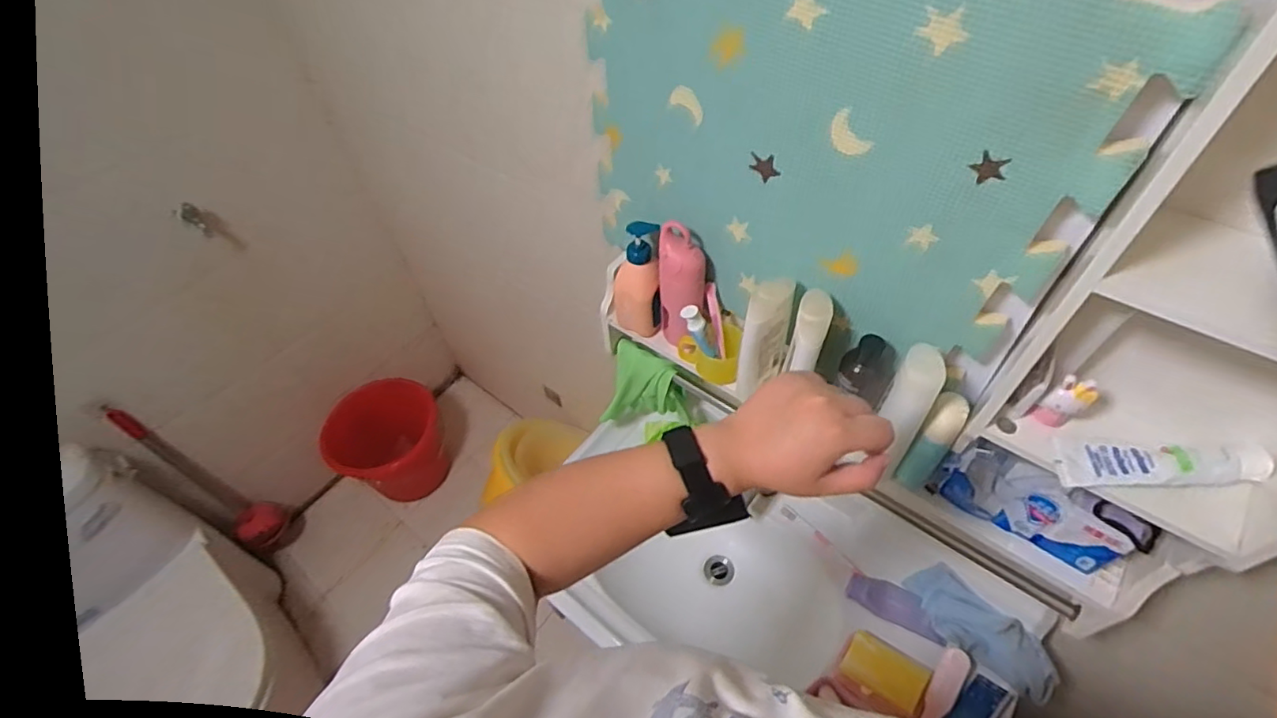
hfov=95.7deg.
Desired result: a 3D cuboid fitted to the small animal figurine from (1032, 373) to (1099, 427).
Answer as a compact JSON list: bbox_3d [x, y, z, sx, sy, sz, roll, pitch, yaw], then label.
[{"bbox_3d":[0.415,0.045,0.565,0.021,0.066,0.032,-36,57,-22],"label":"small animal figurine"}]

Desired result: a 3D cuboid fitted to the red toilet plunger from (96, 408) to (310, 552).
[{"bbox_3d":[-1.129,0.347,1.543,0.148,0.682,0.150,21,56,20],"label":"red toilet plunger"}]

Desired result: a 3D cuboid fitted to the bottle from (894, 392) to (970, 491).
[{"bbox_3d":[0.356,0.106,0.704,0.037,0.162,0.048,31,59,26],"label":"bottle"}]

